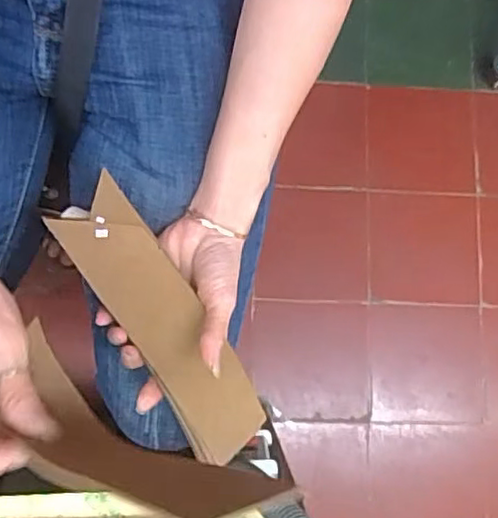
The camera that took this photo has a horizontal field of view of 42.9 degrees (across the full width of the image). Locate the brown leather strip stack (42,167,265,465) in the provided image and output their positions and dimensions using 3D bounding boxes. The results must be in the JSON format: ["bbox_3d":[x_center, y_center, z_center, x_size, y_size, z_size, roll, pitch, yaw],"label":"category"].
[{"bbox_3d":[-0.063,0.051,0.474,0.062,0.040,0.225,-32,100,-7],"label":"brown leather strip stack"}]

